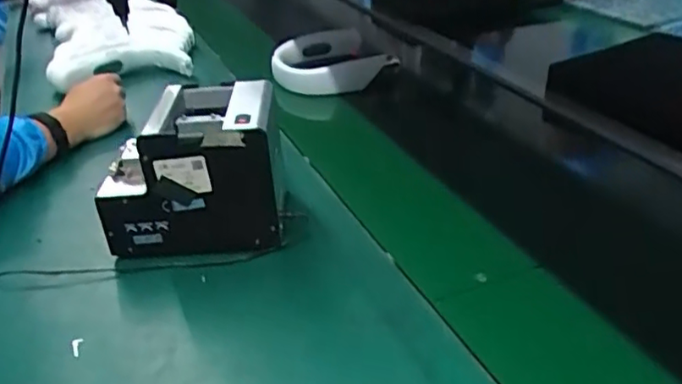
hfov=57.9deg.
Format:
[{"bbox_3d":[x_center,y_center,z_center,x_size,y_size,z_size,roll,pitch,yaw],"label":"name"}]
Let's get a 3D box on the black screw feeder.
[{"bbox_3d":[-0.157,-0.023,0.667,0.179,0.147,0.125,-2,31,2],"label":"black screw feeder"}]

